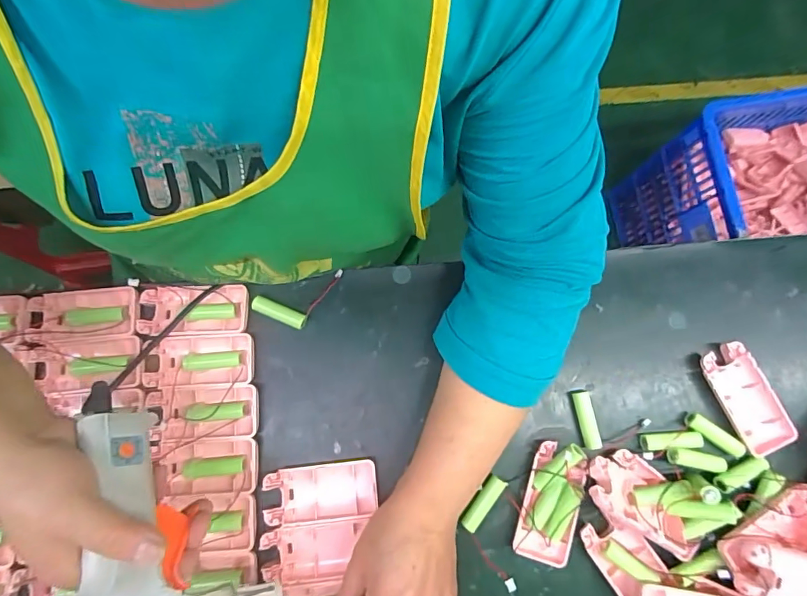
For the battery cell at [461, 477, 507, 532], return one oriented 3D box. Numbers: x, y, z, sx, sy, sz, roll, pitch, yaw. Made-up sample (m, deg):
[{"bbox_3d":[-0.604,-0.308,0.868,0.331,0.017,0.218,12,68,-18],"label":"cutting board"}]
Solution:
[{"bbox_3d":[0.067,0.175,0.383,0.014,0.015,0.050,38,80,8],"label":"battery cell"}]

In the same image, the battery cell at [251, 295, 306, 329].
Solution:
[{"bbox_3d":[-0.113,0.014,0.410,0.050,0.014,0.015,23,79,5],"label":"battery cell"}]

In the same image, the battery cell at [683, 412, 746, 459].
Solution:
[{"bbox_3d":[0.272,0.120,0.392,0.050,0.013,0.014,35,80,7],"label":"battery cell"}]

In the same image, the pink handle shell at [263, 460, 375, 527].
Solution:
[{"bbox_3d":[-0.070,0.164,0.380,0.092,0.011,0.043,-7,78,-1],"label":"pink handle shell"}]

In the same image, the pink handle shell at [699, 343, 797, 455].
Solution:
[{"bbox_3d":[0.301,0.089,0.397,0.045,0.016,0.094,-23,79,-5],"label":"pink handle shell"}]

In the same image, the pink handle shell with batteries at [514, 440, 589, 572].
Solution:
[{"bbox_3d":[0.124,0.171,0.374,0.045,0.023,0.096,17,78,4],"label":"pink handle shell with batteries"}]

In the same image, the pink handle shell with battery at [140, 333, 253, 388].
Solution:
[{"bbox_3d":[-0.183,0.056,0.399,0.096,0.019,0.043,-4,78,-1],"label":"pink handle shell with battery"}]

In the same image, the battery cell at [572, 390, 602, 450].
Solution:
[{"bbox_3d":[0.161,0.108,0.395,0.014,0.012,0.050,-10,78,-2],"label":"battery cell"}]

